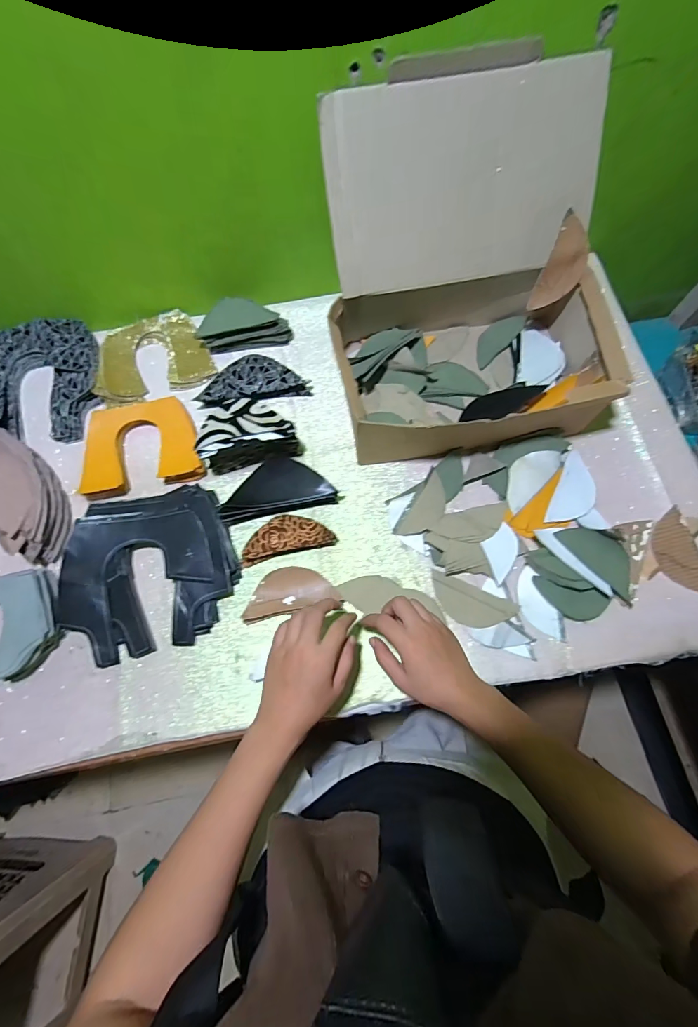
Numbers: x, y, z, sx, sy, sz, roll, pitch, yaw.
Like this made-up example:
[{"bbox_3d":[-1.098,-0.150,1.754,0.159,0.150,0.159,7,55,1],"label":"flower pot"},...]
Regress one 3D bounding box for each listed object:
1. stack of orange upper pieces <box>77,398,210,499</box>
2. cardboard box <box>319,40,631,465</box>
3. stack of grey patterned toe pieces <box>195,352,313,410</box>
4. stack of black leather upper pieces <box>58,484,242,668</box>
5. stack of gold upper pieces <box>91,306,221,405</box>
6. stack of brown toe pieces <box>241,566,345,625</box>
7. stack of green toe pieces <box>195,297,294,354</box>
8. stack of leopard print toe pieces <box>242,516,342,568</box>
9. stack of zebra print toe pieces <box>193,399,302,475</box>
[{"bbox_3d":[-0.284,-0.091,0.567,0.154,0.024,0.119,-14,75,-3],"label":"stack of orange upper pieces"},{"bbox_3d":[0.148,-0.275,0.504,0.333,0.252,0.321,-5,71,1],"label":"cardboard box"},{"bbox_3d":[-0.140,-0.196,0.606,0.157,0.029,0.074,-12,75,-2],"label":"stack of grey patterned toe pieces"},{"bbox_3d":[-0.243,0.070,0.513,0.199,0.025,0.187,-14,75,-3],"label":"stack of black leather upper pieces"},{"bbox_3d":[-0.293,-0.235,0.619,0.159,0.034,0.135,-17,75,-4],"label":"stack of gold upper pieces"},{"bbox_3d":[-0.074,0.096,0.515,0.119,0.014,0.054,-11,75,-2],"label":"stack of brown toe pieces"},{"bbox_3d":[-0.156,-0.282,0.621,0.133,0.049,0.055,-10,71,-1],"label":"stack of green toe pieces"},{"bbox_3d":[-0.080,0.028,0.531,0.118,0.019,0.049,-14,75,-3],"label":"stack of leopard print toe pieces"},{"bbox_3d":[-0.131,-0.102,0.548,0.125,0.081,0.063,-15,72,-5],"label":"stack of zebra print toe pieces"}]

